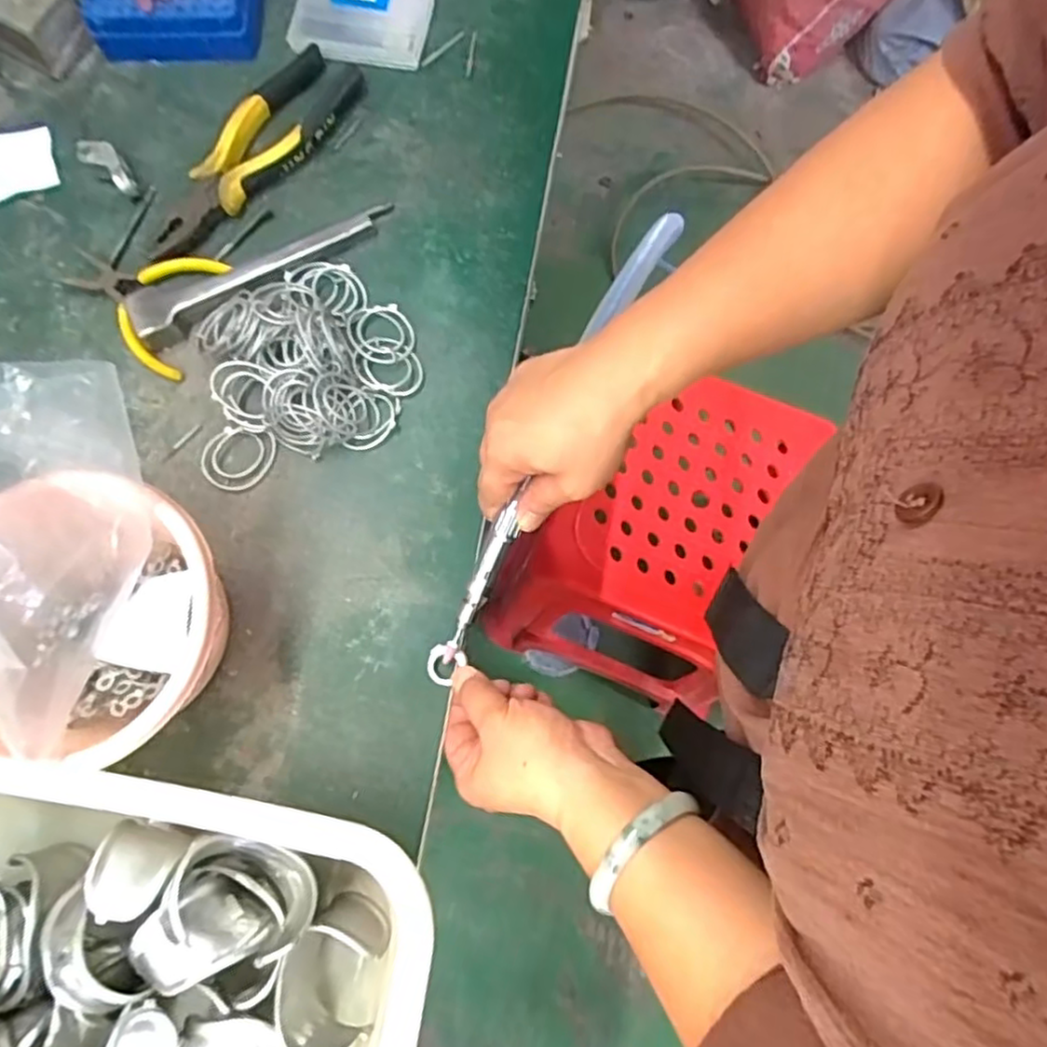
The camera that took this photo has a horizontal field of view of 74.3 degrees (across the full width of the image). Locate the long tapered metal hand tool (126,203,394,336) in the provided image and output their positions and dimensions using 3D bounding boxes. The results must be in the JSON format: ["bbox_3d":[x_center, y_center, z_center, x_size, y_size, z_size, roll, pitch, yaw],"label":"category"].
[{"bbox_3d":[-0.175,-0.178,0.465,0.182,0.017,0.033,-29,80,-7],"label":"long tapered metal hand tool"}]

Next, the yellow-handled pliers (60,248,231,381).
[{"bbox_3d":[-0.263,-0.155,0.465,0.100,0.017,0.087,21,79,3],"label":"yellow-handled pliers"}]

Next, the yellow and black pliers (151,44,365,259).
[{"bbox_3d":[-0.188,-0.261,0.489,0.057,0.027,0.188,29,79,5],"label":"yellow and black pliers"}]

